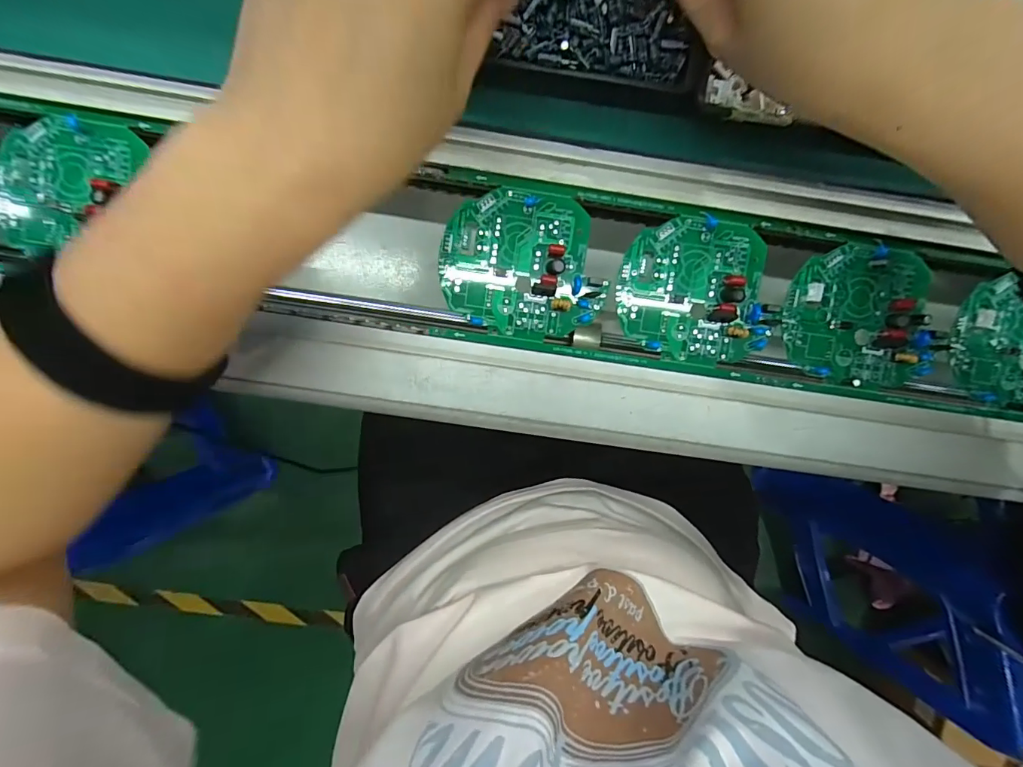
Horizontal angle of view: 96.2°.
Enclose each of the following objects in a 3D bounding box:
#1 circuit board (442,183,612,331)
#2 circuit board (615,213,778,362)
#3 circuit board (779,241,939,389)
[{"bbox_3d":[0.007,-0.071,0.265,0.092,0.011,0.081,-1,95,-2],"label":"circuit board"},{"bbox_3d":[0.110,-0.055,0.270,0.090,0.011,0.081,6,95,-2],"label":"circuit board"},{"bbox_3d":[0.210,-0.040,0.274,0.087,0.013,0.078,9,95,-2],"label":"circuit board"}]

